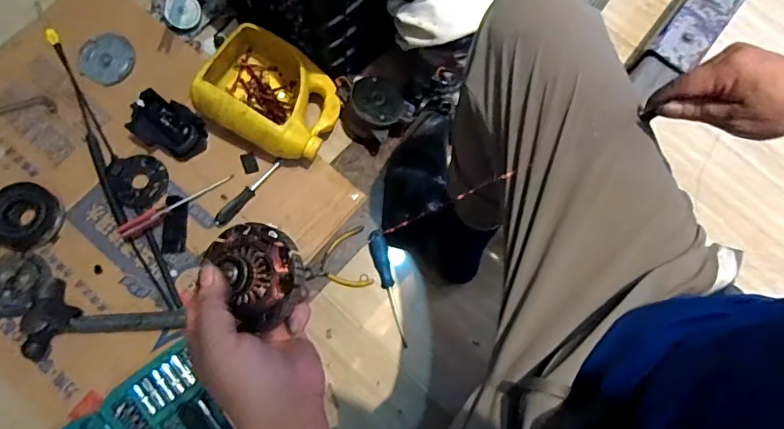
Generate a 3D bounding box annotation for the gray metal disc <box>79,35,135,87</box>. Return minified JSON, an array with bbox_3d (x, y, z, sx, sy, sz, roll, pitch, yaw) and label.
[{"bbox_3d":[-0.534,-0.292,0.885,0.100,0.015,0.096,1,75,-4],"label":"gray metal disc"}]

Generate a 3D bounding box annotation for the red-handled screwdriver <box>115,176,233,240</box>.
[{"bbox_3d":[-0.369,-0.018,0.818,0.197,0.026,0.033,-33,77,-23],"label":"red-handled screwdriver"}]

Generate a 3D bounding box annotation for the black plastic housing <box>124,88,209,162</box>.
[{"bbox_3d":[-0.391,-0.155,0.825,0.122,0.059,0.081,26,73,4],"label":"black plastic housing"}]

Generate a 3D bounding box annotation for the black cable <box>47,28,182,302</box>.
[{"bbox_3d":[-0.507,-0.093,0.830,0.049,0.030,0.585,-29,79,-11],"label":"black cable"}]

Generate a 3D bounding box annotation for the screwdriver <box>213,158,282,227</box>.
[{"bbox_3d":[-0.253,-0.042,0.829,0.026,0.029,0.153,34,75,5],"label":"screwdriver"}]

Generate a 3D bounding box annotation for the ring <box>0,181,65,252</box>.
[{"bbox_3d":[-0.619,0.003,0.797,0.098,0.041,0.110,23,73,3],"label":"ring"}]

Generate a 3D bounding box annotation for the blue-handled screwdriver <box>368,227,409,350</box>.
[{"bbox_3d":[-0.009,0.126,0.807,0.028,0.035,0.196,-10,76,-7],"label":"blue-handled screwdriver"}]

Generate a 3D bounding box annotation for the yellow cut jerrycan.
[{"bbox_3d":[-0.210,-0.209,0.835,0.230,0.125,0.182,28,74,5],"label":"yellow cut jerrycan"}]

